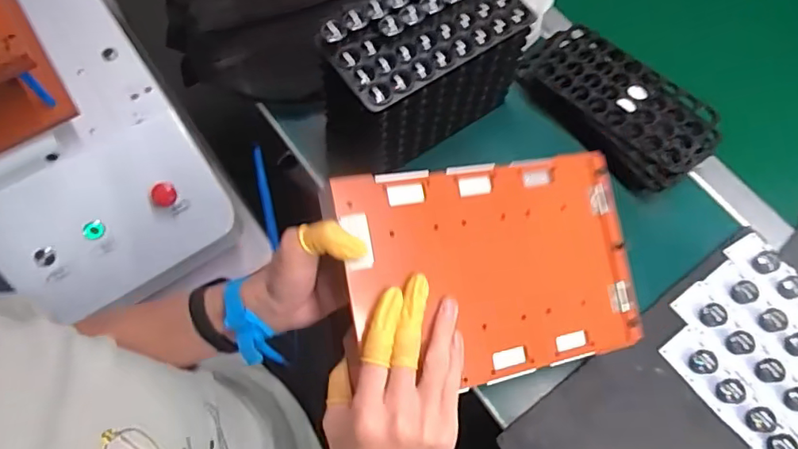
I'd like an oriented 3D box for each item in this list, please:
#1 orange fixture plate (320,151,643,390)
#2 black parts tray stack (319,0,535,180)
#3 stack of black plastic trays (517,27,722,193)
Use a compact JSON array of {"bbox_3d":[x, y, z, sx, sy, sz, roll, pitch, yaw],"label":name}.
[{"bbox_3d":[0.078,0.034,0.418,0.244,0.009,0.165,-8,84,-22],"label":"orange fixture plate"},{"bbox_3d":[0.028,-0.161,0.559,0.192,0.146,0.094,-33,72,-13],"label":"black parts tray stack"},{"bbox_3d":[0.240,-0.138,0.619,0.124,0.046,0.231,-41,74,-16],"label":"stack of black plastic trays"}]

